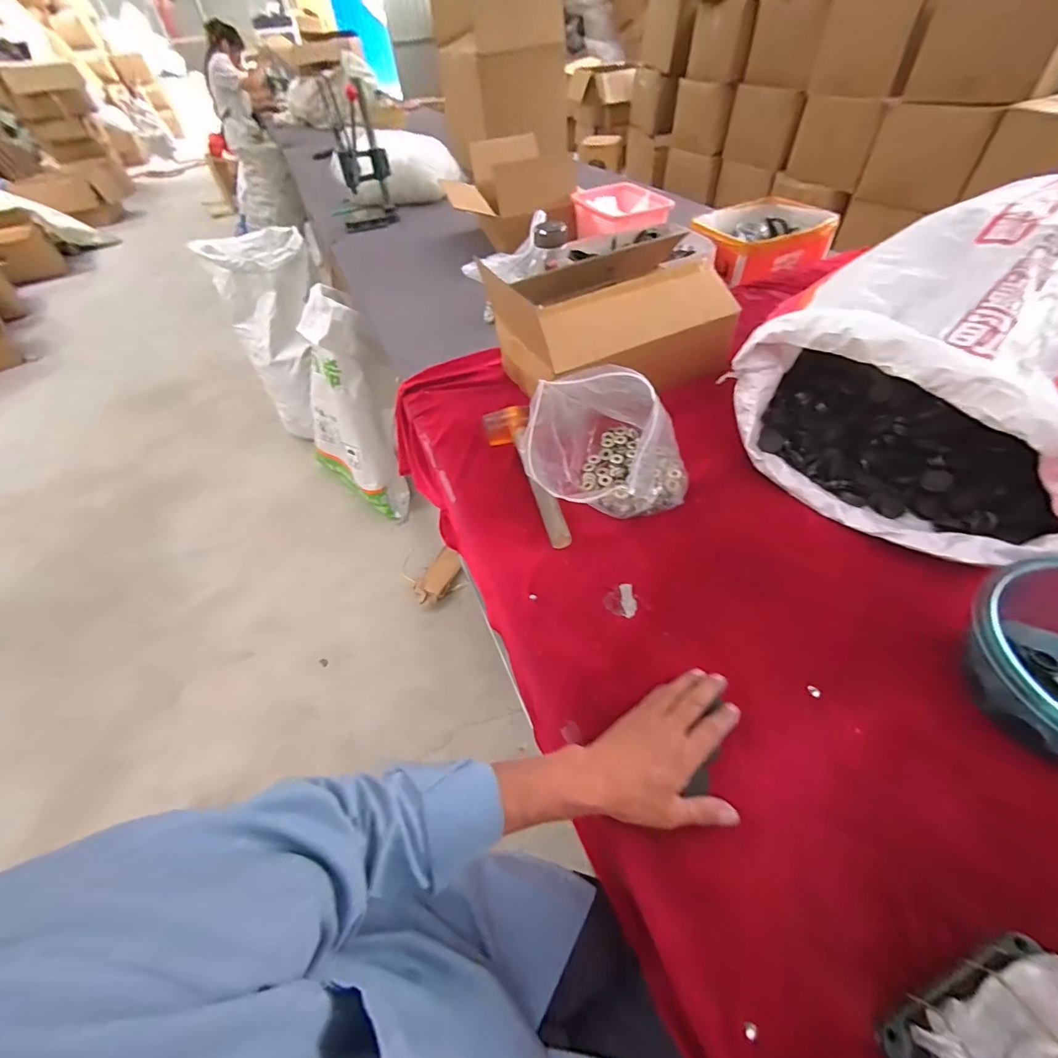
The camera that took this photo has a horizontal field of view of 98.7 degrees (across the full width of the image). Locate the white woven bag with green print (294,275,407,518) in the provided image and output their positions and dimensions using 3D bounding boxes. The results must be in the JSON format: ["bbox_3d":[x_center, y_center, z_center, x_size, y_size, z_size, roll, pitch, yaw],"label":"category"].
[{"bbox_3d":[-0.641,-0.402,1.499,0.406,0.700,0.172,24,55,23],"label":"white woven bag with green print"}]

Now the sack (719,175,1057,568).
[{"bbox_3d":[0.692,-0.293,0.657,0.753,0.238,0.433,-34,54,-22],"label":"sack"}]

